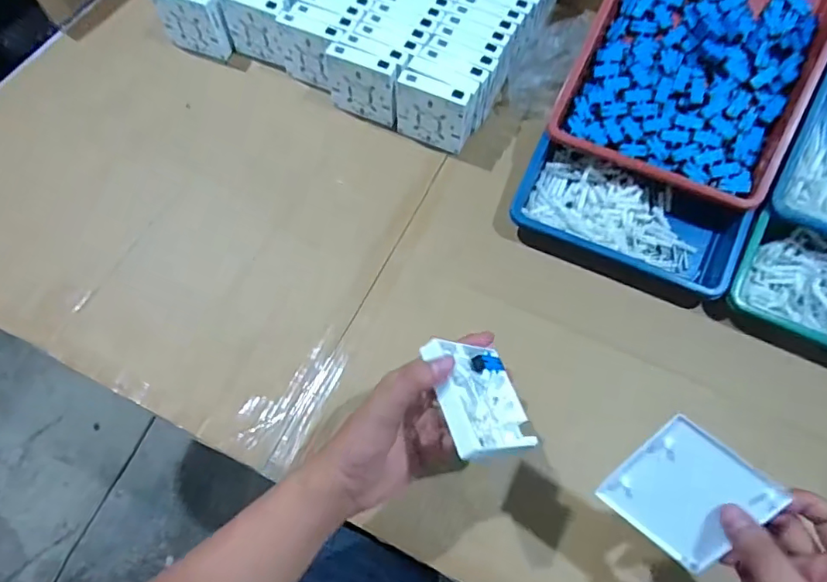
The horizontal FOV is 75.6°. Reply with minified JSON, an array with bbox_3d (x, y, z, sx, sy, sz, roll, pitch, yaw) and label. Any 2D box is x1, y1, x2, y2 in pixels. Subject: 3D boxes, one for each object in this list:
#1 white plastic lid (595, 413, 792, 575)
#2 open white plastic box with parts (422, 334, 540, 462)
[{"bbox_3d":[0.184,0.137,0.358,0.084,0.005,0.085,38,111,9],"label":"white plastic lid"},{"bbox_3d":[0.053,0.080,0.404,0.013,0.091,0.084,-33,61,32],"label":"open white plastic box with parts"}]

